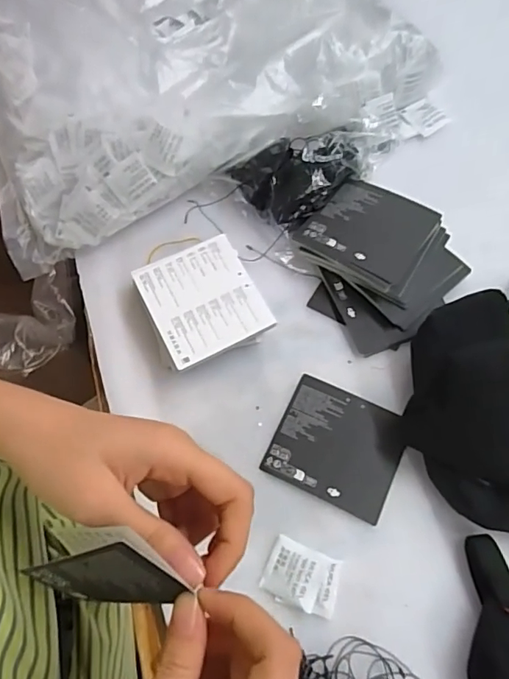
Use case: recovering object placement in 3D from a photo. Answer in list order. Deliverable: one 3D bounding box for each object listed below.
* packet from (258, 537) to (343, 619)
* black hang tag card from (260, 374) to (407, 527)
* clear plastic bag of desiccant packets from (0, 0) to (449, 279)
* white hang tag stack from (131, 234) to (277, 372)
[{"bbox_3d":[0.035,0.171,0.363,0.053,0.010,0.040,20,69,11],"label":"packet"},{"bbox_3d":[0.067,0.085,0.405,0.098,0.005,0.089,23,70,12],"label":"black hang tag card"},{"bbox_3d":[-0.076,-0.307,0.537,0.460,0.080,0.354,-21,67,-6],"label":"clear plastic bag of desiccant packets"},{"bbox_3d":[-0.046,-0.030,0.441,0.092,0.028,0.101,-25,68,-8],"label":"white hang tag stack"}]

